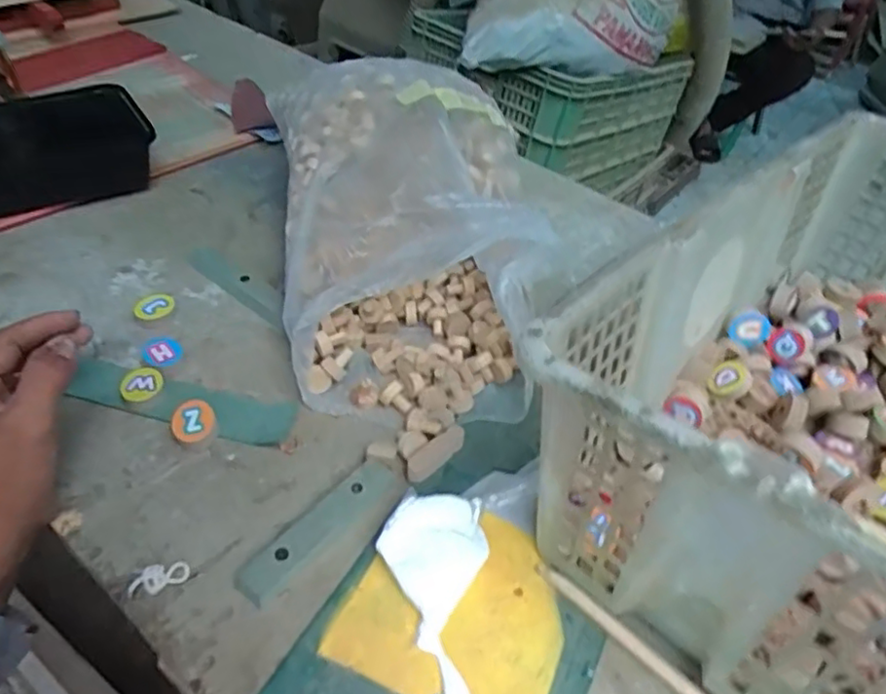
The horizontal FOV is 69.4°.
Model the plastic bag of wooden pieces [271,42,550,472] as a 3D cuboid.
[{"bbox_3d":[-0.033,-0.091,0.509,0.200,0.148,0.330,-1,44,-9],"label":"plastic bag of wooden pieces"}]

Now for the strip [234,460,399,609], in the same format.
[{"bbox_3d":[-0.073,0.108,0.383,0.027,0.015,0.108,36,50,27],"label":"strip"}]

